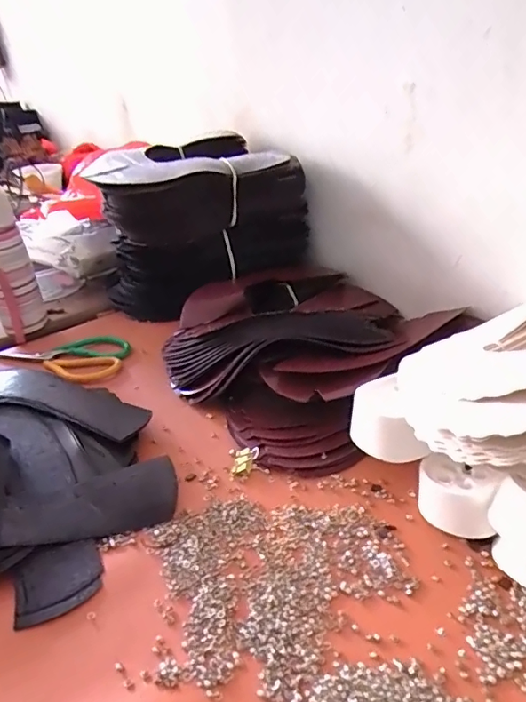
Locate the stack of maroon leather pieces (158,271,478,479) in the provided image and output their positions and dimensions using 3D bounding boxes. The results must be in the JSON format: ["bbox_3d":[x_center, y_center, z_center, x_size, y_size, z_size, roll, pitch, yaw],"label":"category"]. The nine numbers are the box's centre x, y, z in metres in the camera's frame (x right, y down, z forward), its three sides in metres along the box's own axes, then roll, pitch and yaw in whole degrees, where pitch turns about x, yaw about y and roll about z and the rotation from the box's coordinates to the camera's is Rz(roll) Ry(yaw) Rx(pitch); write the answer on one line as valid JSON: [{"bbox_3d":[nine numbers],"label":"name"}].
[{"bbox_3d":[0.055,-0.017,0.636,0.314,0.086,0.313,-27,39,-30],"label":"stack of maroon leather pieces"}]

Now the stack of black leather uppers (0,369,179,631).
[{"bbox_3d":[-0.262,0.119,0.505,0.306,0.061,0.322,-16,35,-17],"label":"stack of black leather uppers"}]

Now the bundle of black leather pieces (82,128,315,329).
[{"bbox_3d":[-0.090,-0.199,0.788,0.285,0.203,0.173,-28,40,-31],"label":"bundle of black leather pieces"}]

